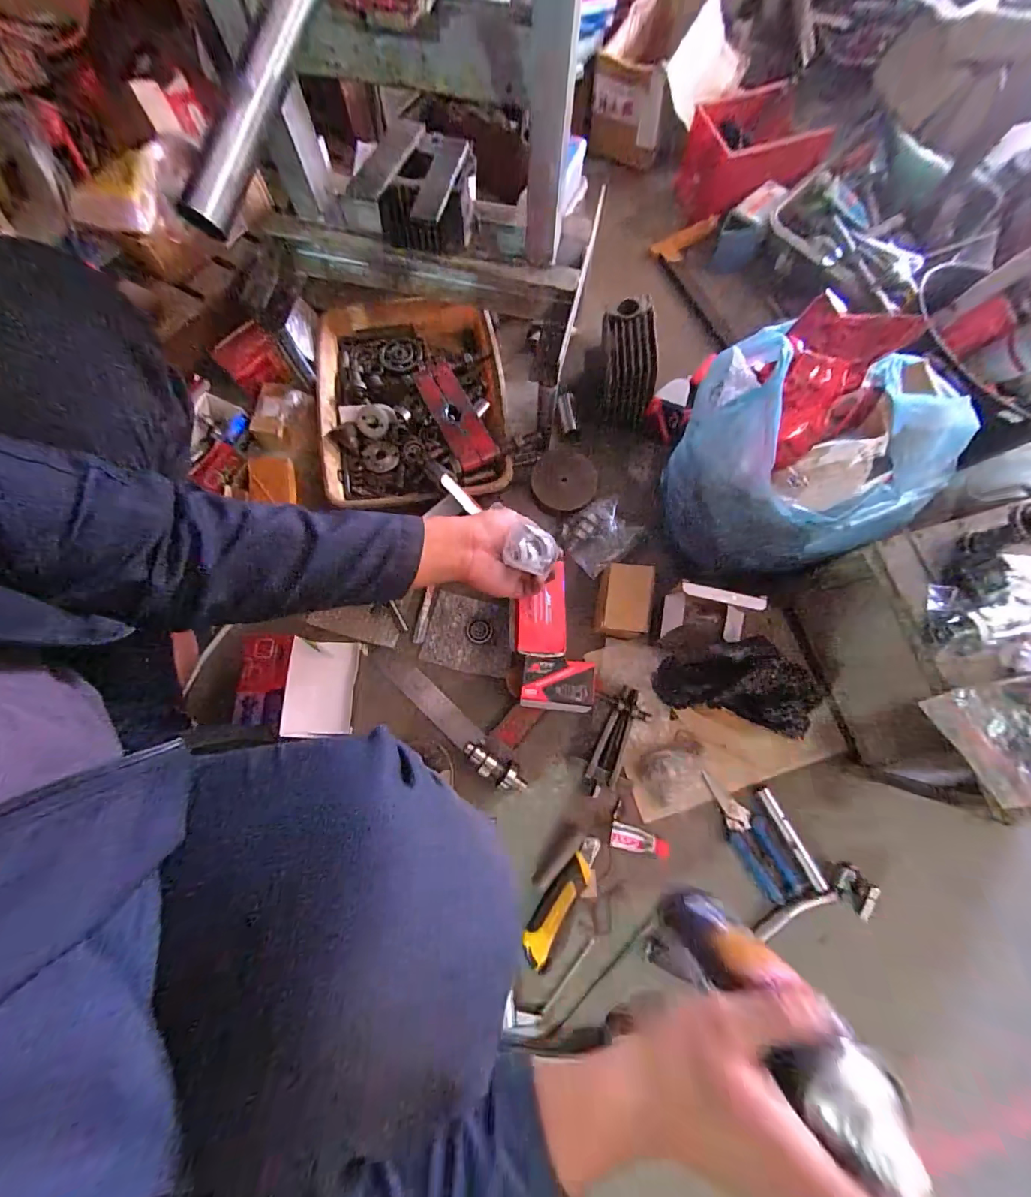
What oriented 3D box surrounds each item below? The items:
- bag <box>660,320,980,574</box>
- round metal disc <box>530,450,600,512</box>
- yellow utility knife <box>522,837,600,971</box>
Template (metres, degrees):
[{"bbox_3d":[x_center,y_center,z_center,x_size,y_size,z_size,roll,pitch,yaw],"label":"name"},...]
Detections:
[{"bbox_3d":[0.293,-0.134,0.463,0.227,0.211,0.190,-24,77,-7],"label":"bag"},{"bbox_3d":[0.074,-0.180,0.661,0.096,0.009,0.088,0,88,12],"label":"round metal disc"},{"bbox_3d":[0.055,0.359,0.527,0.034,0.019,0.146,33,77,8],"label":"yellow utility knife"}]

